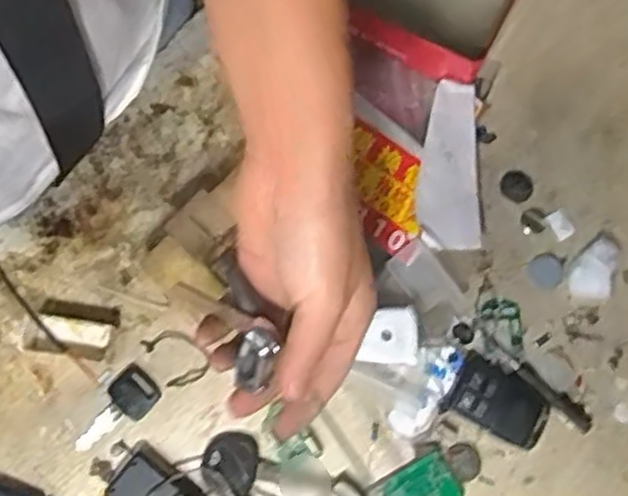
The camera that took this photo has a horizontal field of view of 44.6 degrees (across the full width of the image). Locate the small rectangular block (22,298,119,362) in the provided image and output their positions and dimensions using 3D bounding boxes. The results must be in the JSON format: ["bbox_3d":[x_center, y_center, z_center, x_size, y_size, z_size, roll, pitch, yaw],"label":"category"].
[{"bbox_3d":[-0.132,0.044,0.417,0.045,0.012,0.030,10,78,1],"label":"small rectangular block"}]

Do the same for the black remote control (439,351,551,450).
[{"bbox_3d":[0.100,0.083,0.410,0.053,0.015,0.034,30,79,5],"label":"black remote control"}]

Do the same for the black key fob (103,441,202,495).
[{"bbox_3d":[-0.082,0.128,0.395,0.046,0.016,0.032,41,80,7],"label":"black key fob"}]

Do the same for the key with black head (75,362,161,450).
[{"bbox_3d":[-0.108,0.088,0.411,0.052,0.004,0.025,-43,82,-9],"label":"key with black head"}]

